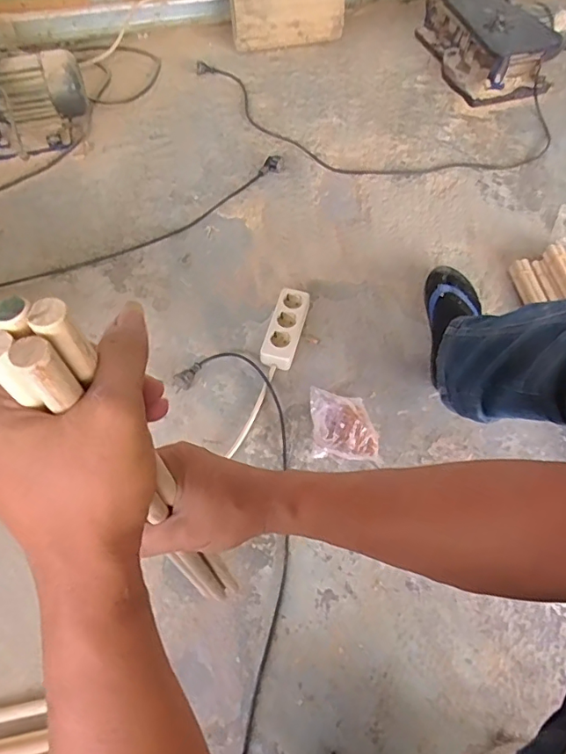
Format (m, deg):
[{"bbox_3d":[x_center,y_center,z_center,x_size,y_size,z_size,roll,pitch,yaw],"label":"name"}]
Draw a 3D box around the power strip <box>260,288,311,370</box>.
[{"bbox_3d":[0.005,-0.091,0.959,0.064,0.038,0.167,13,59,6],"label":"power strip"}]

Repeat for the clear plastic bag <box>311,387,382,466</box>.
[{"bbox_3d":[0.103,0.082,0.854,0.114,0.047,0.113,0,59,-2],"label":"clear plastic bag"}]

